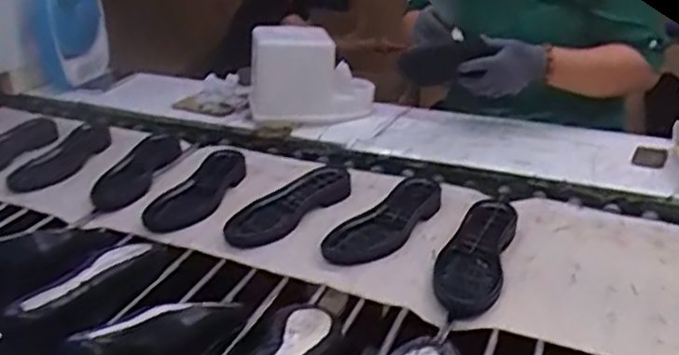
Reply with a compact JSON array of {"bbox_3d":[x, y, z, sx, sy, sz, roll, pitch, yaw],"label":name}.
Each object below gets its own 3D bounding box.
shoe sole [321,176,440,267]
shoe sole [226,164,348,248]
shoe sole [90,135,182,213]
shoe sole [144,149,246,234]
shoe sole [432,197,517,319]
[{"bbox_3d":[0.081,0.063,1.055,0.100,0.023,0.267,16,34,35],"label":"shoe sole"},{"bbox_3d":[-0.086,0.040,1.109,0.255,0.027,0.101,-27,34,-37],"label":"shoe sole"},{"bbox_3d":[-0.386,-0.012,1.287,0.096,0.048,0.273,2,28,13],"label":"shoe sole"},{"bbox_3d":[-0.245,0.015,1.177,0.108,0.022,0.258,4,28,17],"label":"shoe sole"},{"bbox_3d":[0.196,0.103,0.953,0.089,0.023,0.257,6,29,21],"label":"shoe sole"}]

